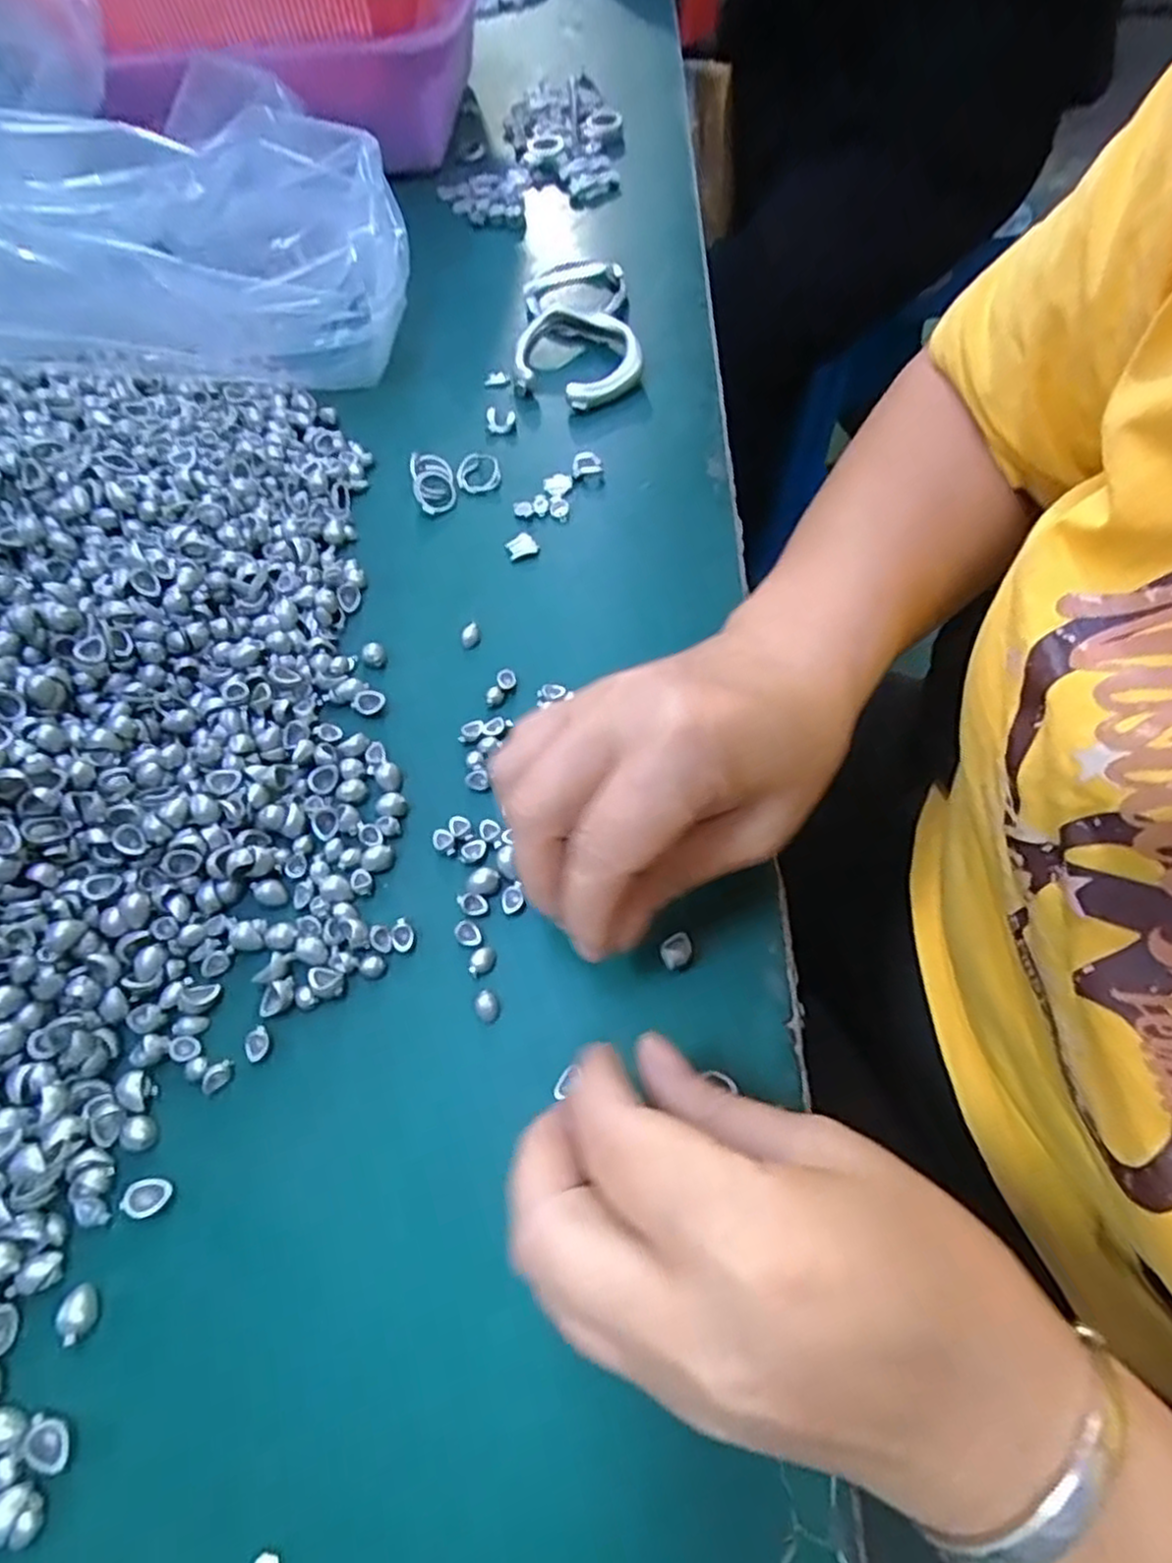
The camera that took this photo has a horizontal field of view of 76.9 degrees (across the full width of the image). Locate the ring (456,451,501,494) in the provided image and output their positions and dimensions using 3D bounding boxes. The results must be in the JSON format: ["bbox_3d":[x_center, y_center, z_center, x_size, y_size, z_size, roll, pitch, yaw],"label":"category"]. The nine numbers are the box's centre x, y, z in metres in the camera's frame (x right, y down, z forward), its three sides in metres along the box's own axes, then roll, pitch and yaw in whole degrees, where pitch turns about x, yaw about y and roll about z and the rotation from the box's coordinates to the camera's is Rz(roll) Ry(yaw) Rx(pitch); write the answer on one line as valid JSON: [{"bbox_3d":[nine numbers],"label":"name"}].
[{"bbox_3d":[-0.054,-0.154,0.366,0.021,0.009,0.020,-1,61,1],"label":"ring"}]

